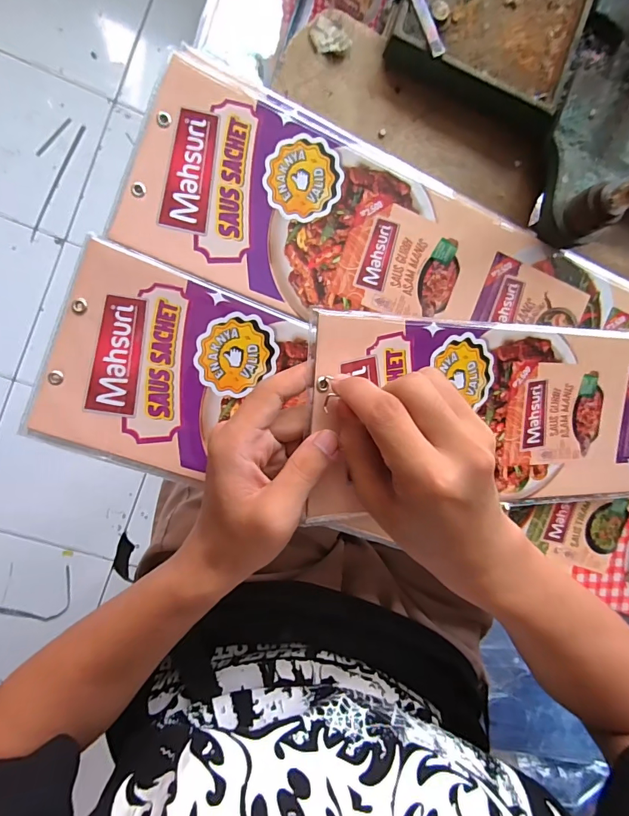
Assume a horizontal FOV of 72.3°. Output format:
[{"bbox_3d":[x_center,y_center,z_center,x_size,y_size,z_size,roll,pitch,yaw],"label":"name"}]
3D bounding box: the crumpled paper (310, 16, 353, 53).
[{"bbox_3d":[0.012,-0.266,0.306,0.028,0.006,0.023,-1,93,-10],"label":"crumpled paper"}]

